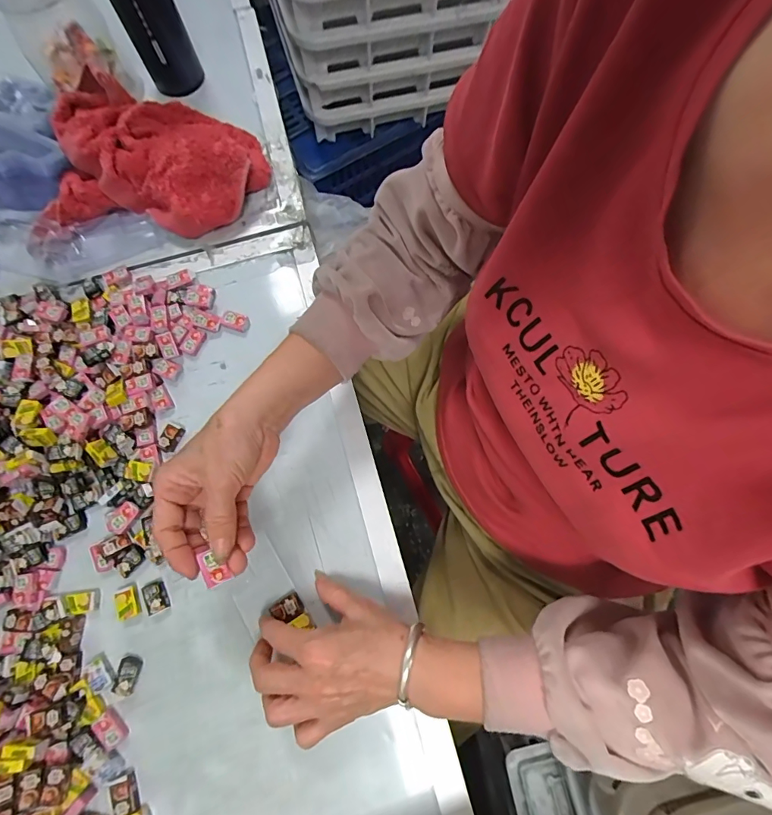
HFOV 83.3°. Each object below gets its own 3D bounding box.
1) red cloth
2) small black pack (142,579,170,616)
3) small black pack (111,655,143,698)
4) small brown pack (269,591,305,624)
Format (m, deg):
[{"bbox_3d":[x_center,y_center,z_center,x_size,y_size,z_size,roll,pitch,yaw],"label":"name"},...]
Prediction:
[{"bbox_3d":[-0.261,-0.279,0.483,0.246,0.061,0.177,-5,73,0],"label":"red cloth"},{"bbox_3d":[-0.204,0.168,0.384,0.018,0.010,0.026,-26,74,-6],"label":"small black pack"},{"bbox_3d":[-0.220,0.227,0.365,0.017,0.007,0.029,10,73,5],"label":"small black pack"},{"bbox_3d":[-0.085,0.175,0.377,0.024,0.011,0.020,-34,75,-8],"label":"small brown pack"}]

